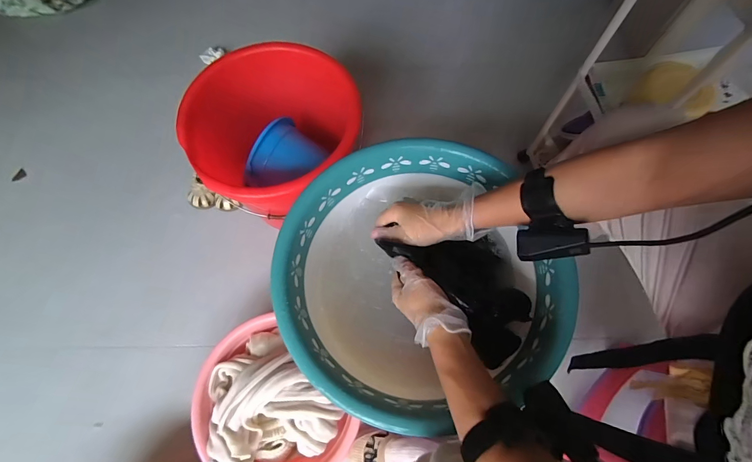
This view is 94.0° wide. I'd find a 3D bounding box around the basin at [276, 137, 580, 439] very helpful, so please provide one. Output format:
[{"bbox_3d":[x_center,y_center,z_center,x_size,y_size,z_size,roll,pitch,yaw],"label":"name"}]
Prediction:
[{"bbox_3d":[0.052,0.057,0.487,0.345,0.101,0.351,-1,70,2],"label":"basin"}]

